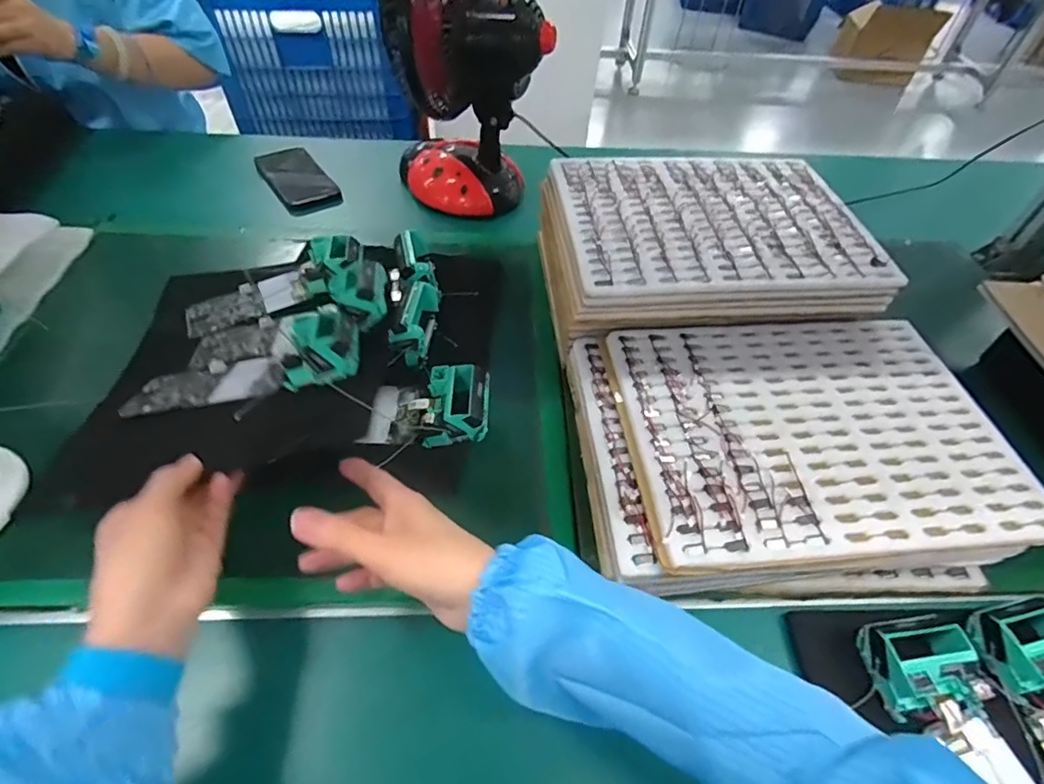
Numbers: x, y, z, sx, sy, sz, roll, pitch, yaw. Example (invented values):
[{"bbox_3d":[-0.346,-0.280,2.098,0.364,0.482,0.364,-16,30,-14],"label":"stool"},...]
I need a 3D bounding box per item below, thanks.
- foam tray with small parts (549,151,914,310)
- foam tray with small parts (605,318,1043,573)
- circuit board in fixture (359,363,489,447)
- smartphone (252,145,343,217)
[{"bbox_3d":[0.198,-0.188,0.586,0.309,0.026,0.240,-2,50,-7],"label":"foam tray with small parts"},{"bbox_3d":[0.249,0.026,0.472,0.313,0.020,0.241,-1,50,-6],"label":"foam tray with small parts"},{"bbox_3d":[-0.090,0.015,0.513,0.115,0.050,0.069,2,52,-4],"label":"circuit board in fixture"},{"bbox_3d":[-0.335,-0.318,0.807,0.087,0.012,0.165,-27,59,-24],"label":"smartphone"}]

